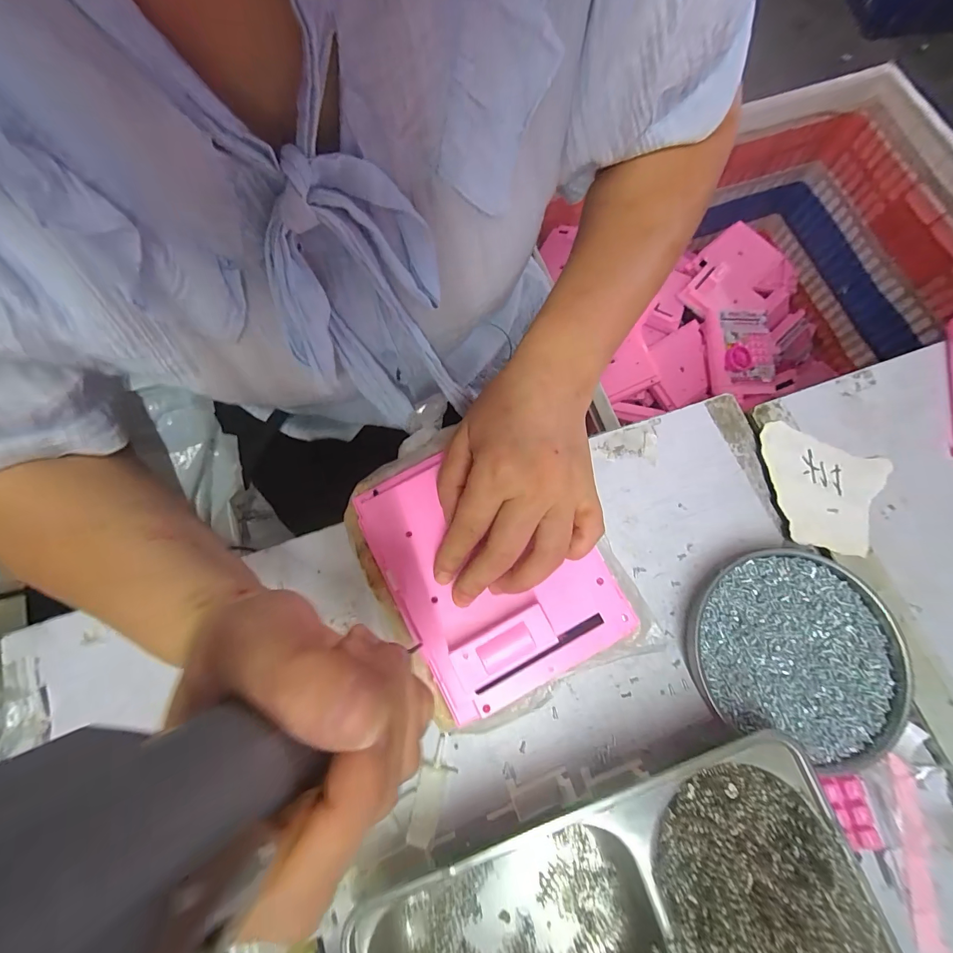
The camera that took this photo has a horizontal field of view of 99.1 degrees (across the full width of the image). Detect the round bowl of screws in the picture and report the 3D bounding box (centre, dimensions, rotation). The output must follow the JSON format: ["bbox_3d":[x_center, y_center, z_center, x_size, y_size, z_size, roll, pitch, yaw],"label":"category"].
[{"bbox_3d":[0.221,0.119,0.284,0.135,0.020,0.126,0,75,0],"label":"round bowl of screws"}]

